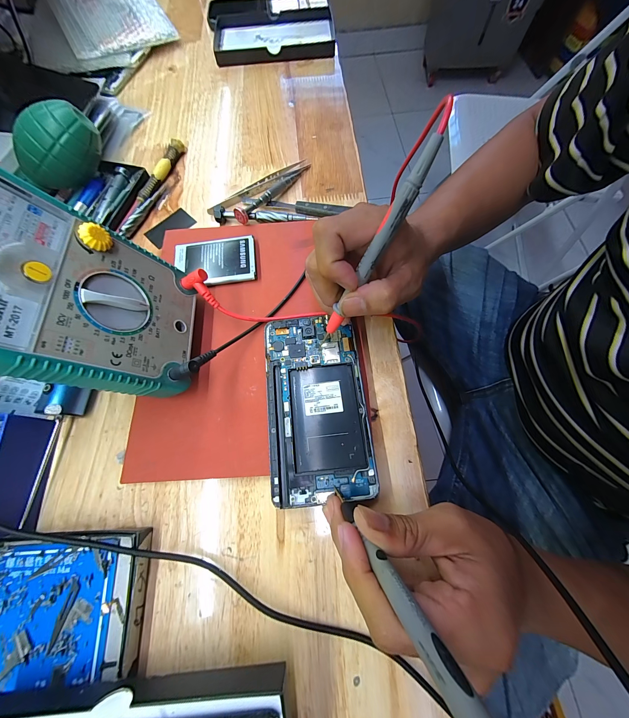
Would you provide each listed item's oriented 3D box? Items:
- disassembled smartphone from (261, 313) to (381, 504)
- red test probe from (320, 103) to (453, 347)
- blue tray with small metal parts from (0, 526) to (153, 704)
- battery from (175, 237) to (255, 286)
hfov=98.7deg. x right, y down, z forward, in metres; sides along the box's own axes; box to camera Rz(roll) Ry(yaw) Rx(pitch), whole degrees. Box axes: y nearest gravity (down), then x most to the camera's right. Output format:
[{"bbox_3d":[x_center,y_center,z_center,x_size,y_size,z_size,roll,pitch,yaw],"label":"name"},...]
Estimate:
[{"bbox_3d":[0.001,0.033,0.216,0.076,0.005,0.145,-6,70,-1],"label":"disassembled smartphone"},{"bbox_3d":[0.038,-0.067,0.168,0.011,0.141,0.006,41,41,14],"label":"red test probe"},{"bbox_3d":[-0.203,0.170,0.171,0.177,0.022,0.094,-5,70,-1],"label":"blue tray with small metal parts"},{"bbox_3d":[-0.097,-0.096,0.267,0.078,0.008,0.051,-7,70,-2],"label":"battery"}]

